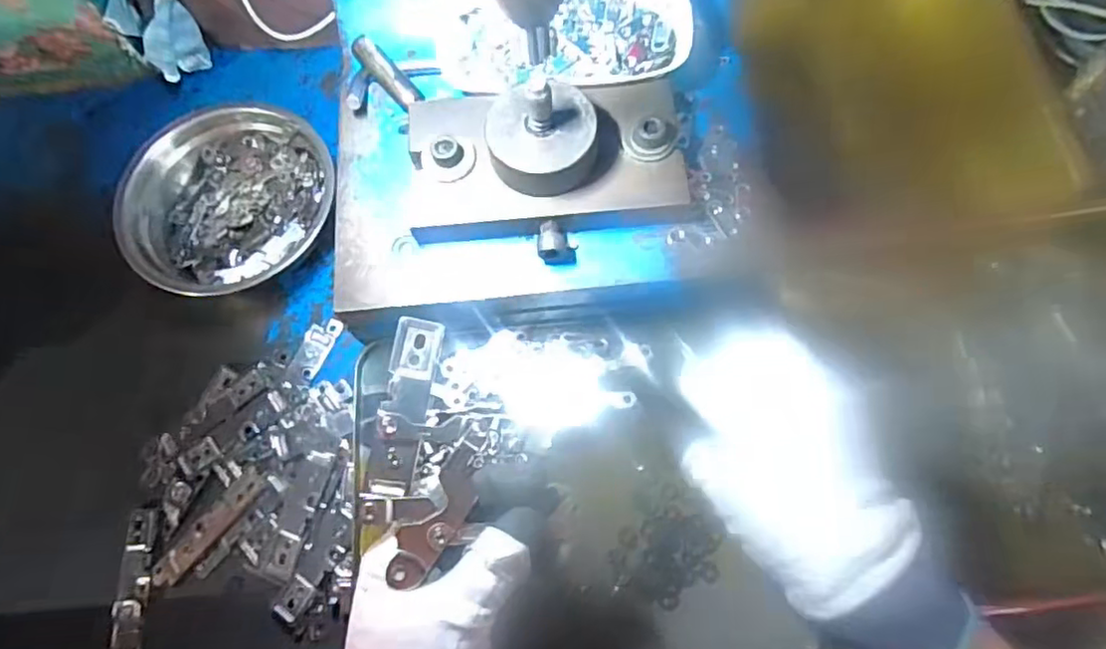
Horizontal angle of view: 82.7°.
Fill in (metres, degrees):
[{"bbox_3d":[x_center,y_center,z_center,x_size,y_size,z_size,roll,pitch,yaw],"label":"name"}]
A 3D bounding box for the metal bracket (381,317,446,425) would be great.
[{"bbox_3d":[-0.062,0.020,0.278,0.019,0.013,0.042,9,71,4],"label":"metal bracket"}]

